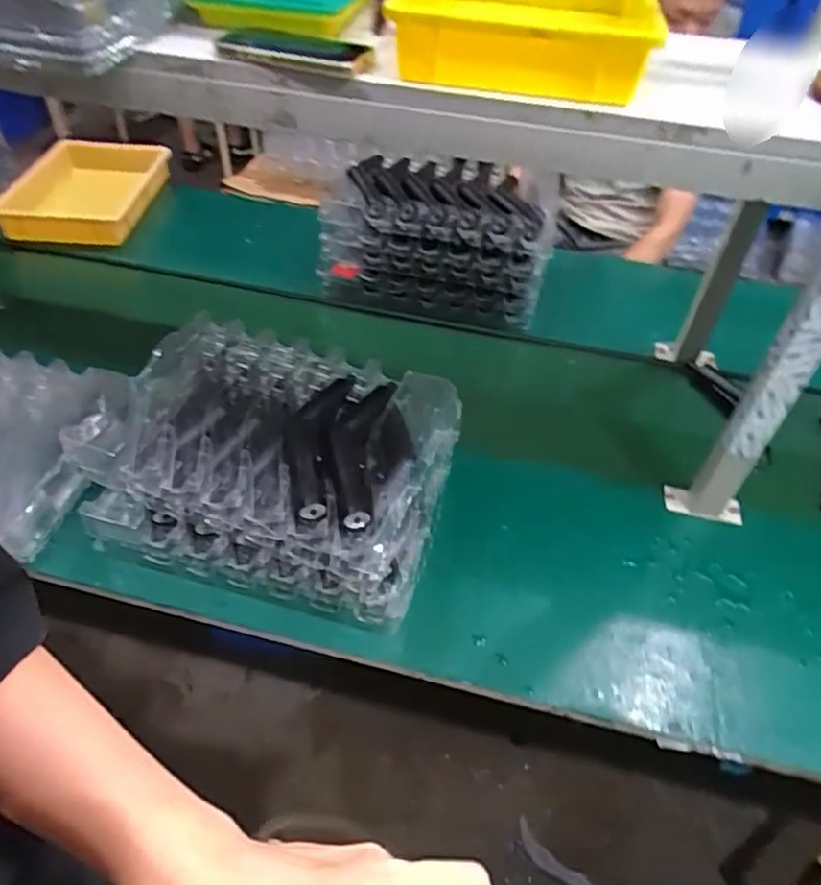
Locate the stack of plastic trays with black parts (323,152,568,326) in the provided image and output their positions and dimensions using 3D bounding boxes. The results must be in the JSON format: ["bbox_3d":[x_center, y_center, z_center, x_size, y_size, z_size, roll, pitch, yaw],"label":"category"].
[{"bbox_3d":[0.055,-0.409,1.180,0.396,0.209,0.282,9,45,4],"label":"stack of plastic trays with black parts"}]

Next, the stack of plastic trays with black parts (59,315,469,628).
[{"bbox_3d":[-0.167,0.021,0.797,0.410,0.140,0.297,14,46,9],"label":"stack of plastic trays with black parts"}]

